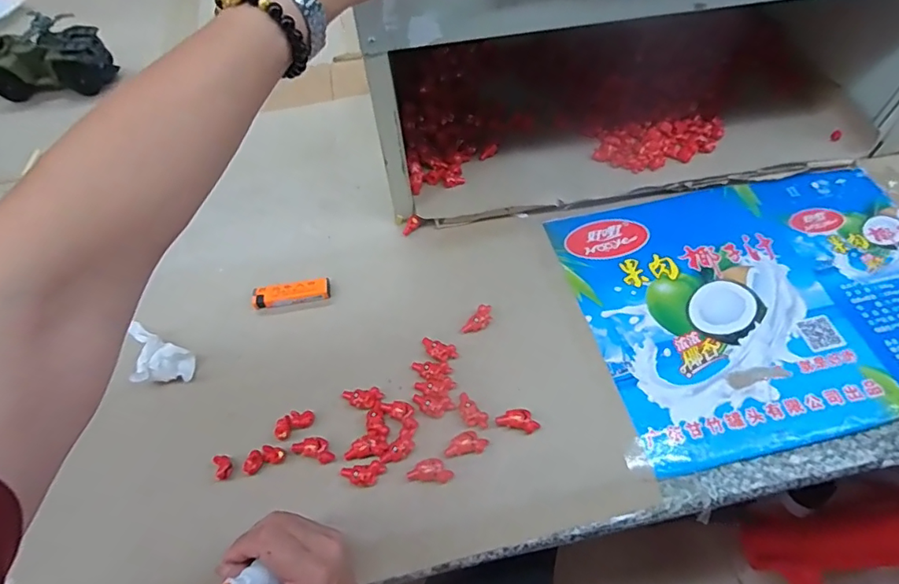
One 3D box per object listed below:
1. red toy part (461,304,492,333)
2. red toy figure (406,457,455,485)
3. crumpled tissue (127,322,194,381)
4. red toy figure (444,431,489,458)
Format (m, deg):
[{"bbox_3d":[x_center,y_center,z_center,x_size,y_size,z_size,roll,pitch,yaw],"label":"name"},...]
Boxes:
[{"bbox_3d":[0.031,0.029,0.512,0.018,0.011,0.038,34,66,20],"label":"red toy part"},{"bbox_3d":[-0.016,0.154,0.434,0.039,0.013,0.019,5,59,6],"label":"red toy figure"},{"bbox_3d":[-0.287,0.068,0.488,0.070,0.042,0.046,23,62,15],"label":"crumpled tissue"},{"bbox_3d":[0.015,0.136,0.447,0.038,0.013,0.018,-8,59,-2],"label":"red toy figure"}]

